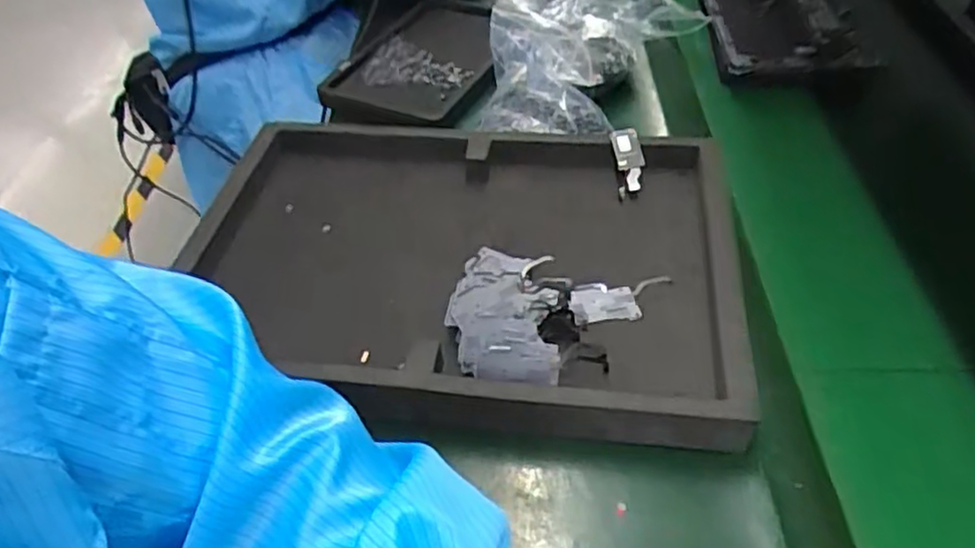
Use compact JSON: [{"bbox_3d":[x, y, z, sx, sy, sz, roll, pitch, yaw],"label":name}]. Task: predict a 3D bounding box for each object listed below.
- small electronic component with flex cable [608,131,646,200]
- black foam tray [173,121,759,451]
[{"bbox_3d":[0.123,-0.097,0.606,0.025,0.016,0.067,-3,75,-2],"label":"small electronic component with flex cable"},{"bbox_3d":[-0.022,-0.019,0.542,0.418,0.033,0.288,3,45,3],"label":"black foam tray"}]

